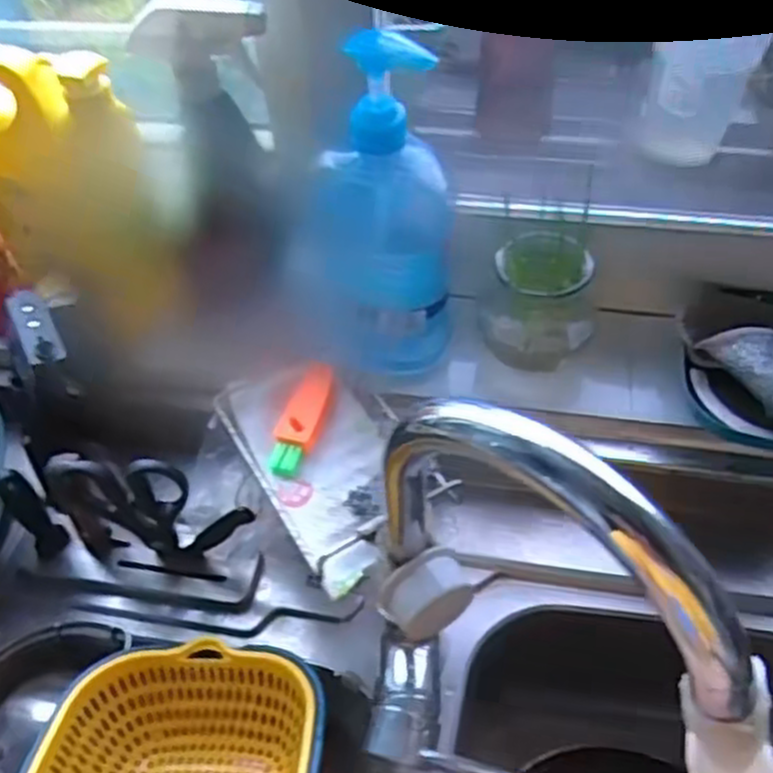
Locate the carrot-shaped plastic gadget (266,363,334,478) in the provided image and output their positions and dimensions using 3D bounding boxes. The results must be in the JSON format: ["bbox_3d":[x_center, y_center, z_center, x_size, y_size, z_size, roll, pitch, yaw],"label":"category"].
[{"bbox_3d":[-0.060,0.021,0.561,0.025,0.016,0.095,8,52,12],"label":"carrot-shaped plastic gadget"}]

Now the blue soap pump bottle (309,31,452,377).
[{"bbox_3d":[-0.008,-0.121,0.535,0.103,0.214,0.073,-2,50,4],"label":"blue soap pump bottle"}]

